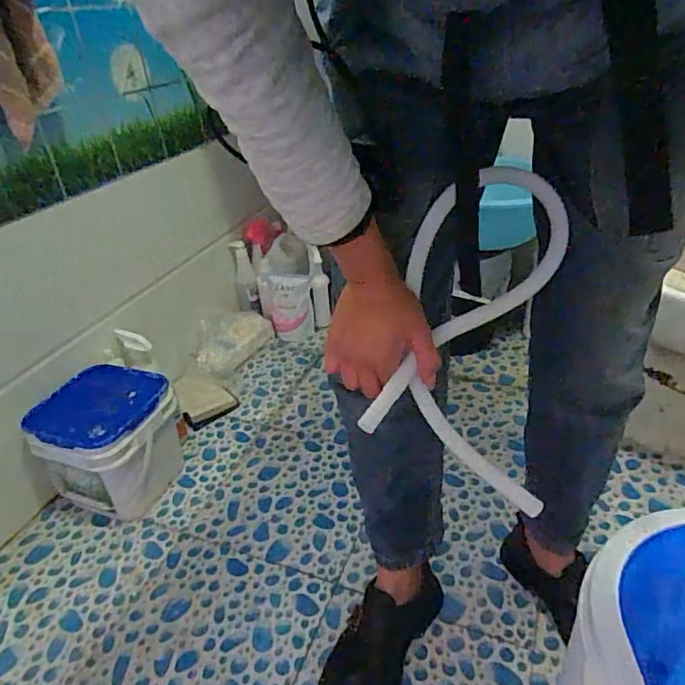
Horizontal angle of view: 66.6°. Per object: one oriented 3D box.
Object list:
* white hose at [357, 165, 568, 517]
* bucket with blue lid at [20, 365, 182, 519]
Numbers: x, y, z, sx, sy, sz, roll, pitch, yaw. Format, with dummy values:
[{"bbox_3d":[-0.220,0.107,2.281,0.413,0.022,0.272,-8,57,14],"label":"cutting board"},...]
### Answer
[{"bbox_3d":[0.125,-0.004,0.516,0.164,0.276,0.199,5,34,15],"label":"white hose"},{"bbox_3d":[-0.440,0.197,1.011,0.225,0.211,0.202,9,35,21],"label":"bucket with blue lid"}]

